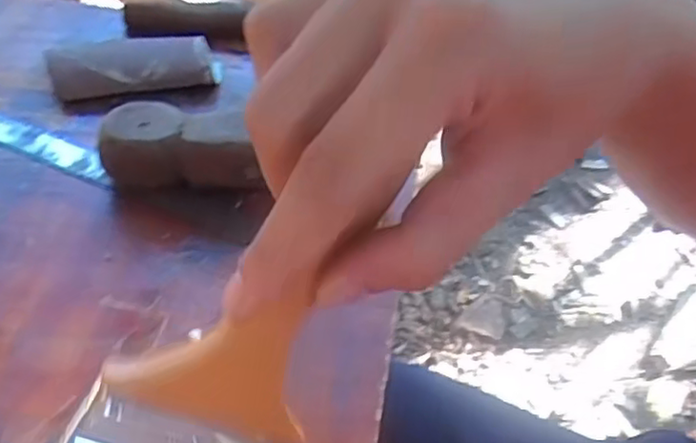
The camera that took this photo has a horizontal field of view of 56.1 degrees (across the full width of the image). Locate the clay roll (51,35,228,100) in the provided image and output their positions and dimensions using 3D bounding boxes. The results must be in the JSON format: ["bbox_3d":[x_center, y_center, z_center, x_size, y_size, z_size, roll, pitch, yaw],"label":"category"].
[{"bbox_3d":[-0.140,-0.100,0.432,0.105,0.027,0.038,-10,47,-12],"label":"clay roll"}]

